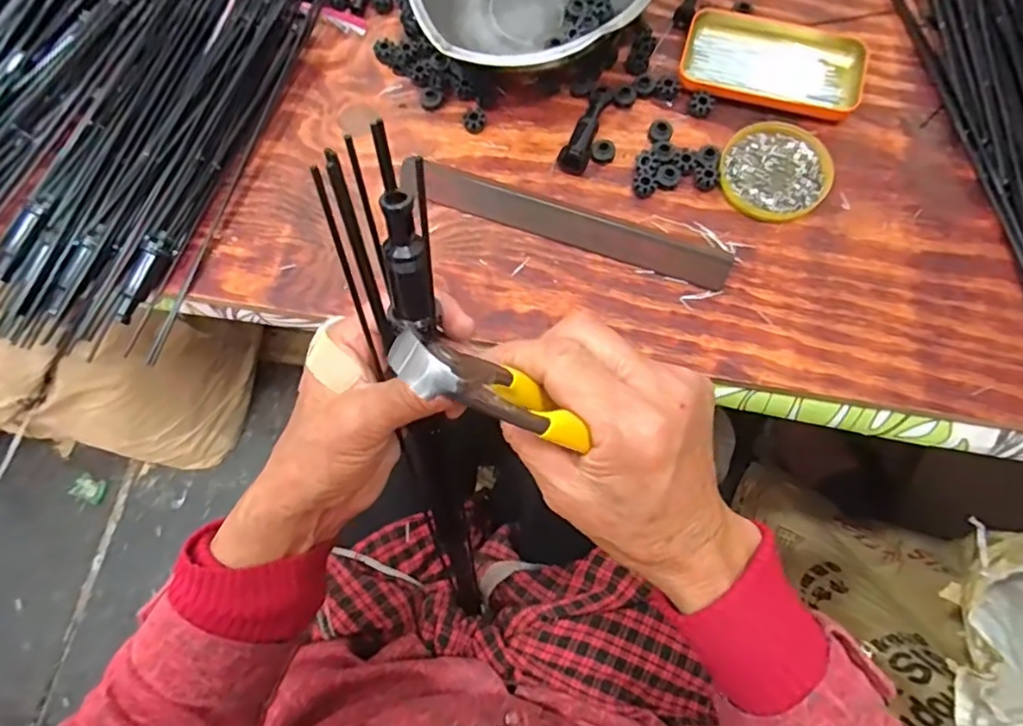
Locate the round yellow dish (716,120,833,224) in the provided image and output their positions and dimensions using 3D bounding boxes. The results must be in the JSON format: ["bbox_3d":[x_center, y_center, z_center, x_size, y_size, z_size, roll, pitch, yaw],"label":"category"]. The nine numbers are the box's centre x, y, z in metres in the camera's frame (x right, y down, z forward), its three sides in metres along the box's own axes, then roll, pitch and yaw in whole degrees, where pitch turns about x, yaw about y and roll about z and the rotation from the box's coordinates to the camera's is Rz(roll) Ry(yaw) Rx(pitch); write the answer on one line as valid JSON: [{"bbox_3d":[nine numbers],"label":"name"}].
[{"bbox_3d":[0.207,-0.150,0.463,0.081,0.014,0.079,-1,71,2],"label":"round yellow dish"}]

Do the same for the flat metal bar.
[{"bbox_3d":[0.037,-0.111,0.459,0.260,0.014,0.032,19,73,9],"label":"flat metal bar"}]

